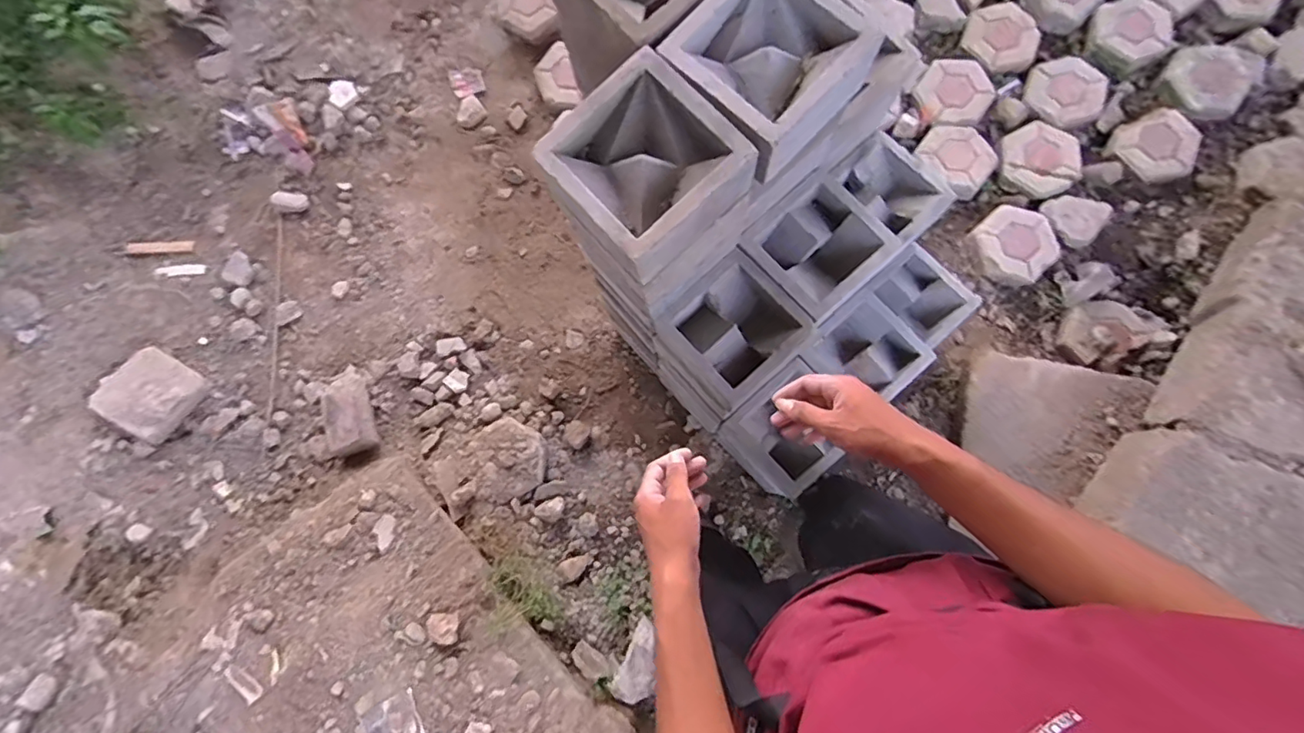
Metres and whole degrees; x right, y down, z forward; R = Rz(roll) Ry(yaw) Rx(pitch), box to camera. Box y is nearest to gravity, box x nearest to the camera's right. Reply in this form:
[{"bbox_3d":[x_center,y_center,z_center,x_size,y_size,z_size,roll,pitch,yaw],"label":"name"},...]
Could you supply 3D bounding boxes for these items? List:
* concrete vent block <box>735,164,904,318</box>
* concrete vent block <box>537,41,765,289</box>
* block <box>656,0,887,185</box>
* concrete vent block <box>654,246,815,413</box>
[{"bbox_3d":[0.290,-0.203,0.989,0.213,0.100,0.197,-42,81,-5],"label":"concrete vent block"},{"bbox_3d":[-0.011,-0.248,0.712,0.206,0.104,0.202,-42,80,-5],"label":"concrete vent block"},{"bbox_3d":[0.147,-0.393,0.712,0.215,0.084,0.216,-42,81,-5],"label":"block"},{"bbox_3d":[0.145,-0.061,0.971,0.196,0.092,0.202,-41,80,-5],"label":"concrete vent block"}]

